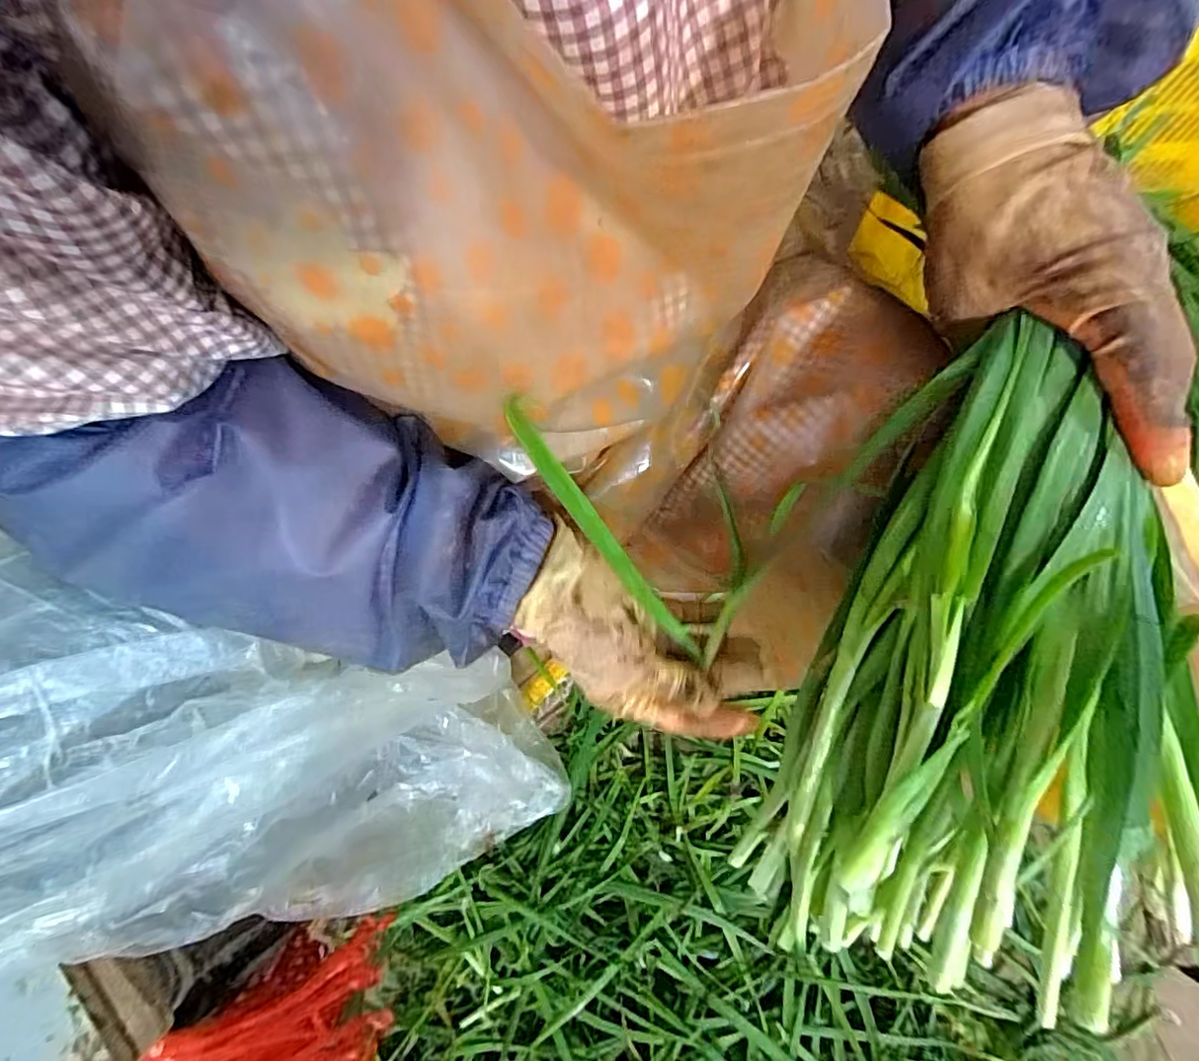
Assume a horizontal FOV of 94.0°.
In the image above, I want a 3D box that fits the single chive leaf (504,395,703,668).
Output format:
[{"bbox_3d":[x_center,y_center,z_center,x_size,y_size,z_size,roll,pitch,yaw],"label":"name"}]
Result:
[{"bbox_3d":[0.008,0.011,0.272,0.009,0.184,0.009,-44,36,-10],"label":"single chive leaf"}]

